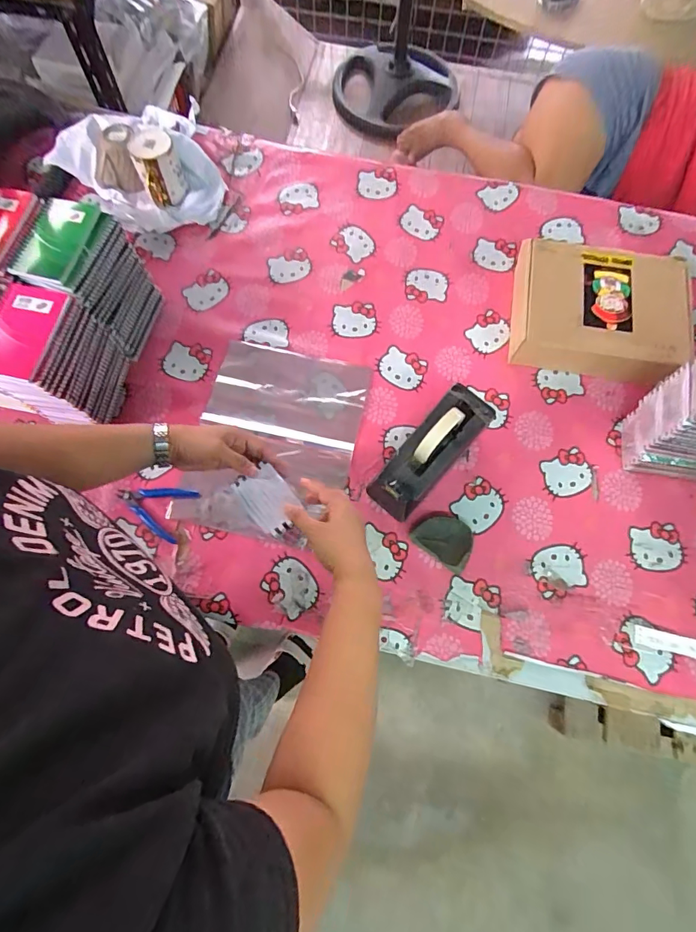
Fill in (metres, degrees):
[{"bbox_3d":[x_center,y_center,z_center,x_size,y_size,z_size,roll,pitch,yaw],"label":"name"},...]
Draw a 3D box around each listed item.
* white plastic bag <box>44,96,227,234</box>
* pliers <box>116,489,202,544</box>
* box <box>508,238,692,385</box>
[{"bbox_3d":[-0.400,-0.570,0.842,0.287,0.096,0.269,-22,74,-8],"label":"white plastic bag"},{"bbox_3d":[-0.298,0.060,0.688,0.112,0.007,0.081,21,73,6],"label":"pliers"},{"bbox_3d":[0.427,-0.269,0.774,0.263,0.093,0.234,10,72,2],"label":"box"}]

